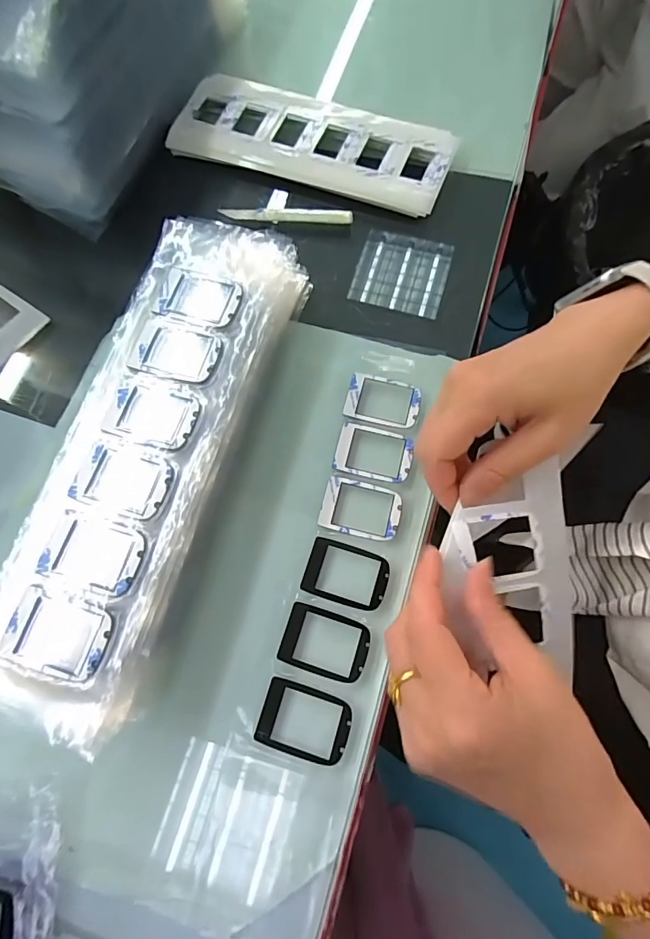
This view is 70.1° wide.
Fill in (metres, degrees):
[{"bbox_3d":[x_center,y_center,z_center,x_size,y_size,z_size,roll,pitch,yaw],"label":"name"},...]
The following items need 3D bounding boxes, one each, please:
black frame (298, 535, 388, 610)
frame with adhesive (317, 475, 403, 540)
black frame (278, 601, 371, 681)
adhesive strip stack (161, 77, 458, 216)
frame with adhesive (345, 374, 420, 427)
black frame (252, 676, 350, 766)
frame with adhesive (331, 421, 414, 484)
[{"bbox_3d":[0.014,0.065,0.290,0.051,0.004,0.036,16,74,7],"label":"black frame"},{"bbox_3d":[0.024,0.025,0.303,0.051,0.004,0.037,12,73,6],"label":"frame with adhesive"},{"bbox_3d":[0.000,0.104,0.278,0.052,0.004,0.035,16,74,7],"label":"black frame"},{"bbox_3d":[-0.012,-0.284,0.398,0.238,0.014,0.092,19,74,8],"label":"adhesive strip stack"},{"bbox_3d":[0.041,-0.049,0.327,0.052,0.004,0.036,12,73,6],"label":"frame with adhesive"},{"bbox_3d":[-0.011,0.145,0.266,0.051,0.004,0.036,15,73,6],"label":"black frame"},{"bbox_3d":[0.033,-0.012,0.315,0.051,0.004,0.037,14,73,6],"label":"frame with adhesive"}]

